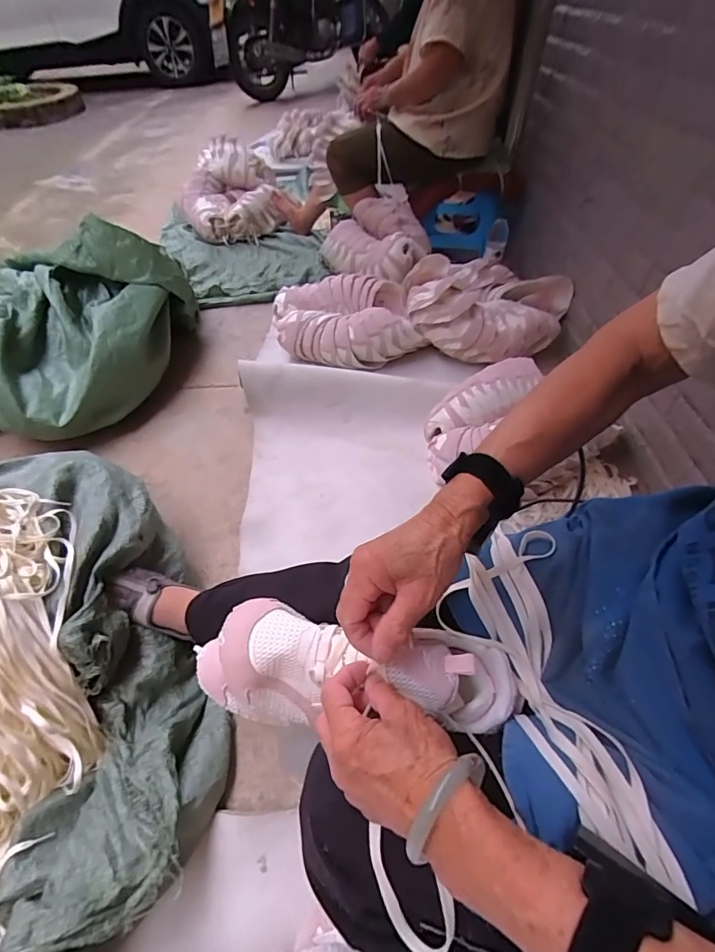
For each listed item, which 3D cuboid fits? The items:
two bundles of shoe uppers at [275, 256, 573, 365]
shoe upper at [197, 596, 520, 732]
[{"bbox_3d":[0.172,-0.459,1.264,0.804,0.167,0.304,-4,47,2],"label":"two bundles of shoe uppers"},{"bbox_3d":[-0.002,0.160,0.393,0.266,0.073,0.083,3,48,0],"label":"shoe upper"}]

